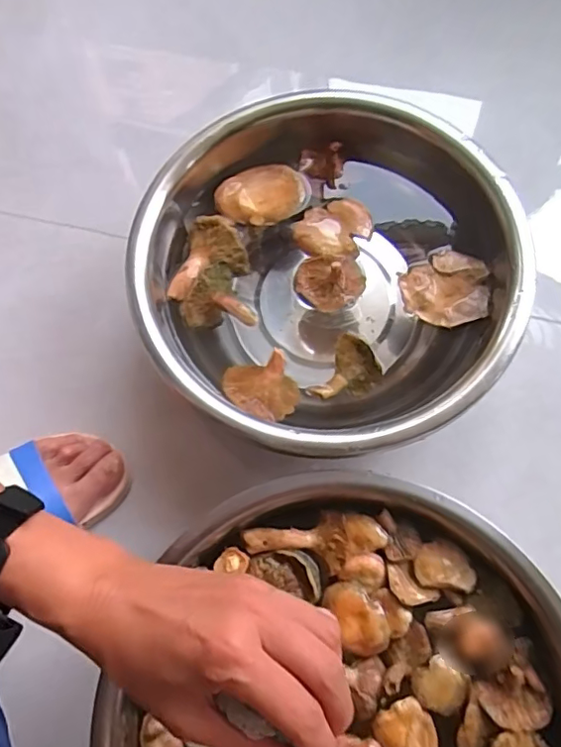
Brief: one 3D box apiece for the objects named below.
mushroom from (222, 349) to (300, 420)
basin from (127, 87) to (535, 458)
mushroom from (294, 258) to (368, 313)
[{"bbox_3d":[-0.016,0.014,0.468,0.059,0.024,0.053,-15,72,-2],"label":"mushroom"},{"bbox_3d":[0.043,-0.083,0.510,0.316,0.128,0.312,-1,72,2],"label":"basin"},{"bbox_3d":[0.044,-0.081,0.492,0.061,0.030,0.051,5,73,4],"label":"mushroom"}]

